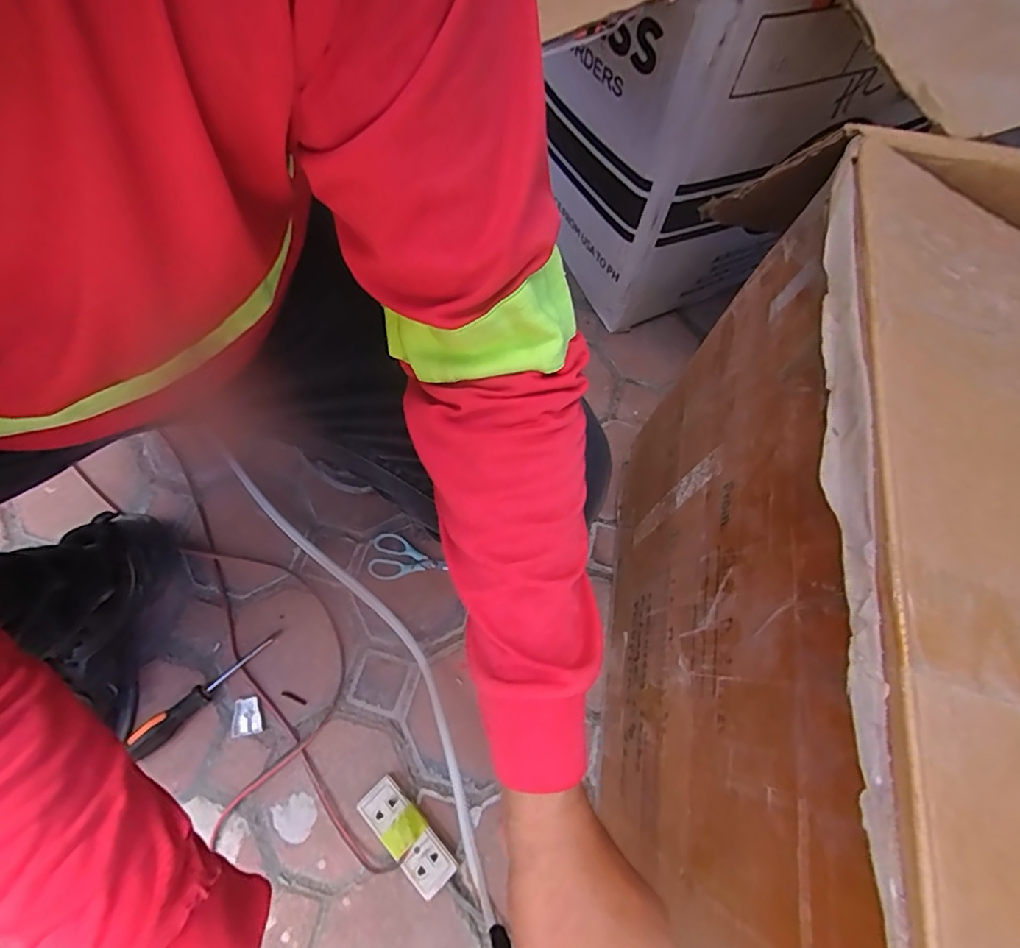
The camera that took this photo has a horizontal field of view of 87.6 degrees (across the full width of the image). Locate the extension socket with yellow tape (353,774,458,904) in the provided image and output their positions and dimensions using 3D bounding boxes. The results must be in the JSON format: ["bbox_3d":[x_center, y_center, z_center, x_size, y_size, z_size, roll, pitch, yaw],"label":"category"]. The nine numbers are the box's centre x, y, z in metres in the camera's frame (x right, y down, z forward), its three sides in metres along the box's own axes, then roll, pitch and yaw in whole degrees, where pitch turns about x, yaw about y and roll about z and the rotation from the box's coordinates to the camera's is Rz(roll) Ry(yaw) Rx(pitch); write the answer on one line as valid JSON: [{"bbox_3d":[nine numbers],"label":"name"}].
[{"bbox_3d":[-0.107,0.372,0.548,0.113,0.028,0.043,43,73,13],"label":"extension socket with yellow tape"}]

